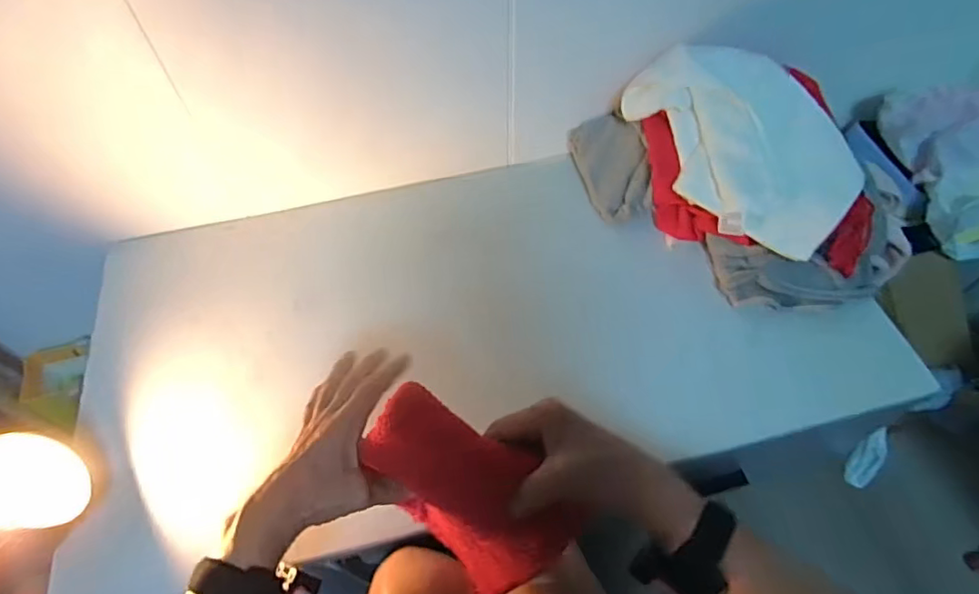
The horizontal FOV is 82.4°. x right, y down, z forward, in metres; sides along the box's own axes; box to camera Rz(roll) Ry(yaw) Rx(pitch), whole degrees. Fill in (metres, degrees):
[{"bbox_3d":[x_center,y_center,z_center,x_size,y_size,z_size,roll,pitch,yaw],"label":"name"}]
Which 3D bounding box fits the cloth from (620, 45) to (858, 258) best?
[{"bbox_3d":[0.309,-0.189,0.684,0.168,0.025,0.294,-42,78,20],"label":"cloth"}]

